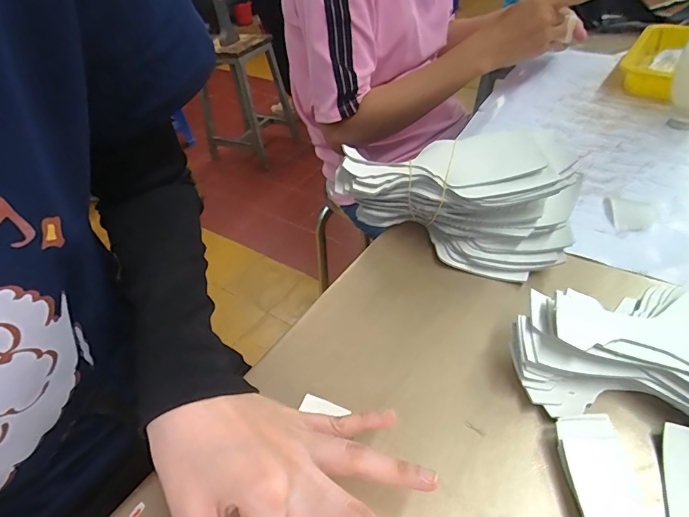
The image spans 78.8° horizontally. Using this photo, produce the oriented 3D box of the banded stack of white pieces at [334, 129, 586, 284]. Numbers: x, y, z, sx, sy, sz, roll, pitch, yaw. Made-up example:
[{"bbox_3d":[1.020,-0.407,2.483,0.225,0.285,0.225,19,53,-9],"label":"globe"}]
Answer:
[{"bbox_3d":[0.101,-0.063,0.402,0.216,0.092,0.102,21,48,27],"label":"banded stack of white pieces"}]

